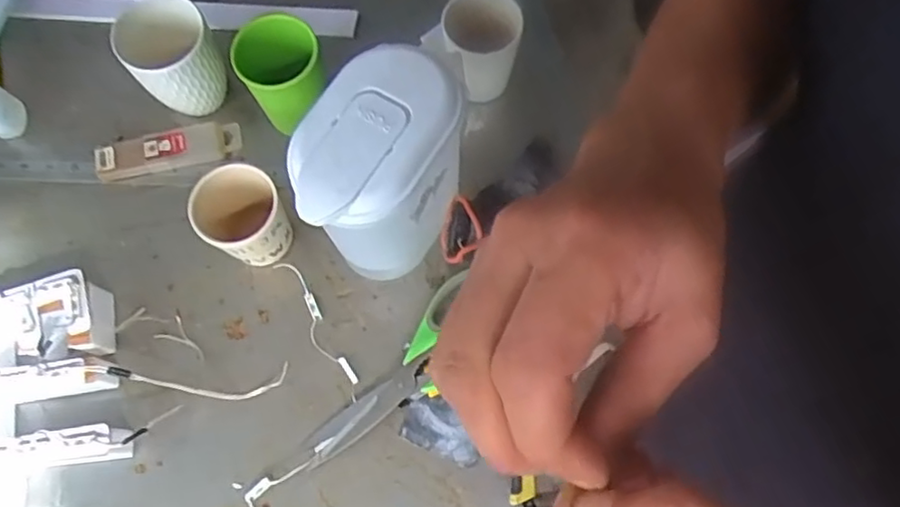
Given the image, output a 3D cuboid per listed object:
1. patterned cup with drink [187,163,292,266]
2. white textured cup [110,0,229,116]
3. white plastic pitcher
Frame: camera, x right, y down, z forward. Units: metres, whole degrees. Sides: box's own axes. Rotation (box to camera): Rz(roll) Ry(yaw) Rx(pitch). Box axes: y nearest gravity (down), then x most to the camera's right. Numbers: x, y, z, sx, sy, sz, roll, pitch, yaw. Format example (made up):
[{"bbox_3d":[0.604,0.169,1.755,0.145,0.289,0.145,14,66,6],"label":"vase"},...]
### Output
[{"bbox_3d":[-0.180,-0.028,0.582,0.074,0.087,0.068,-26,75,-6],"label":"patterned cup with drink"},{"bbox_3d":[-0.249,-0.172,0.596,0.076,0.099,0.077,0,72,0],"label":"white textured cup"},{"bbox_3d":[-0.048,-0.056,0.525,0.145,0.186,0.092,-41,77,-12],"label":"white plastic pitcher"}]

